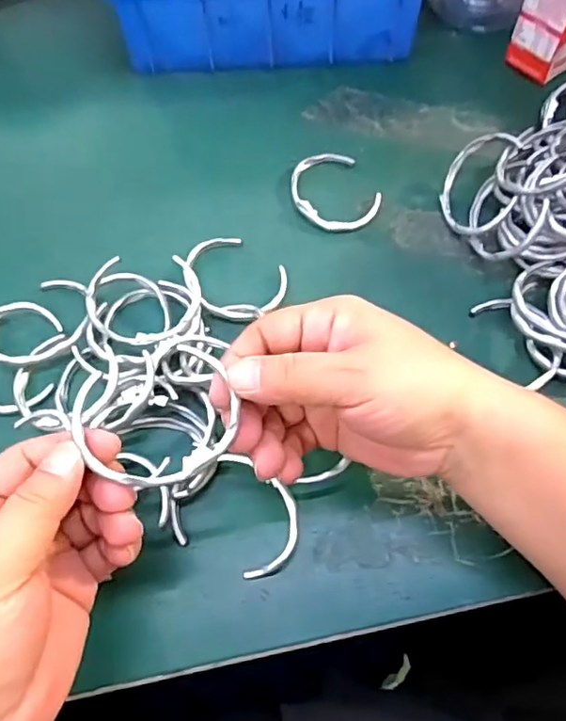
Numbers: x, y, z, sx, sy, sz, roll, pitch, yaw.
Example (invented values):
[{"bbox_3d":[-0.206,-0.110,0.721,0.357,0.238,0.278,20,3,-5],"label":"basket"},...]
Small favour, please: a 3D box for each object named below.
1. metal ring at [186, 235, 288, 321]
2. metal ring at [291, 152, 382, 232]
[{"bbox_3d":[-0.028,-0.054,0.355,0.056,0.010,0.065,-19,66,-9],"label":"metal ring"},{"bbox_3d":[0.034,-0.116,0.390,0.054,0.008,0.068,-25,67,-11],"label":"metal ring"}]

